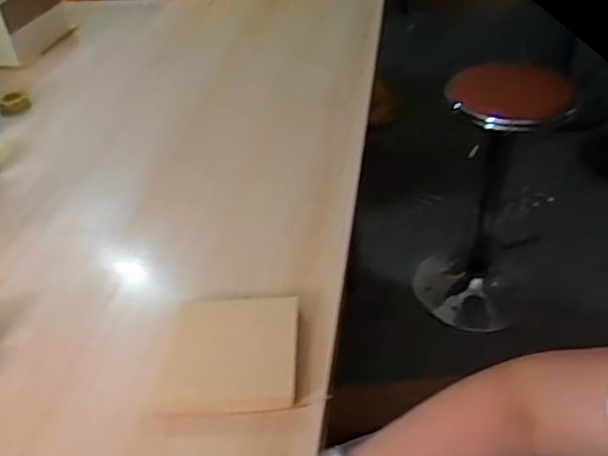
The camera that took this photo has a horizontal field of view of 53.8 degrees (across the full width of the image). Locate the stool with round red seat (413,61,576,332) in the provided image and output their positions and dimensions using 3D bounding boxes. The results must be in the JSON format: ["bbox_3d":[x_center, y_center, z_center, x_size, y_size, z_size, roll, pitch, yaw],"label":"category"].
[{"bbox_3d":[0.503,-0.085,1.663,0.352,0.735,0.345,8,40,17],"label":"stool with round red seat"}]

